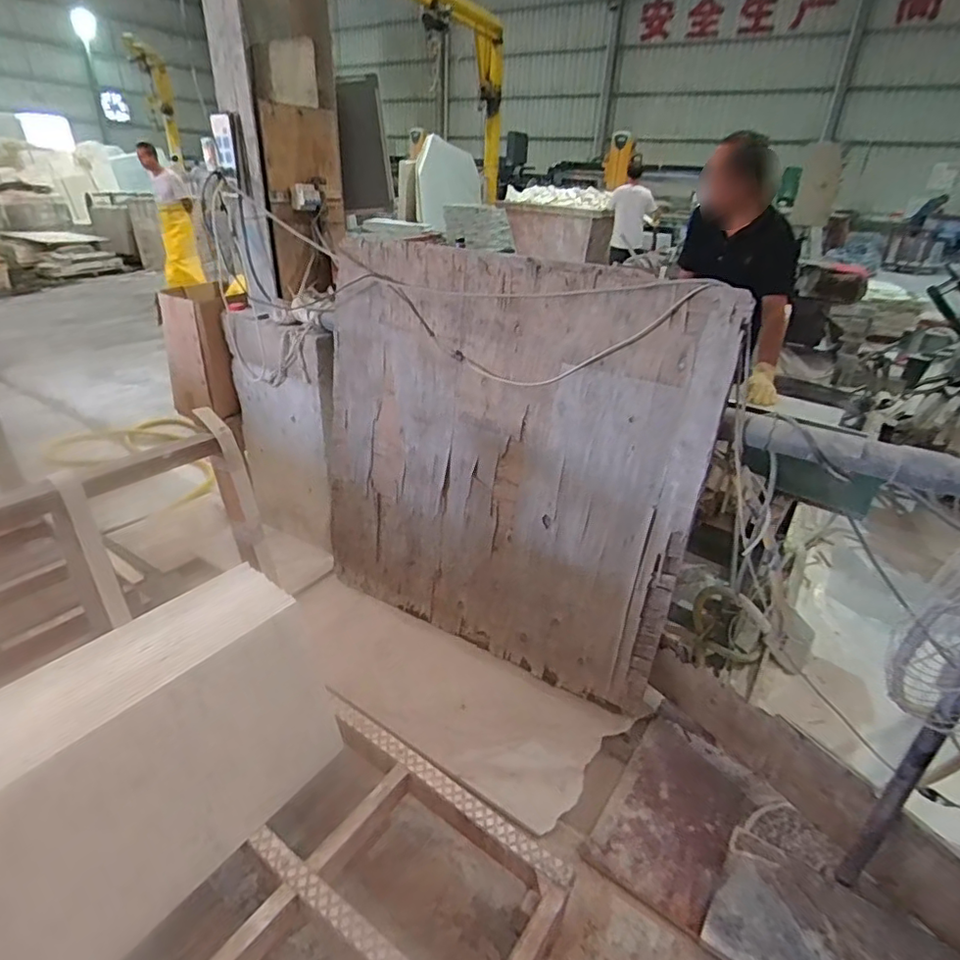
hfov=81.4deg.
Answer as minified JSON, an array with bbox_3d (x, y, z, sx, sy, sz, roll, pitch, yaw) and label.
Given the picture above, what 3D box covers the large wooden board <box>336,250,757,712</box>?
[{"bbox_3d":[0.018,-0.033,1.651,1.201,1.180,0.045,17,24,26],"label":"large wooden board"}]

